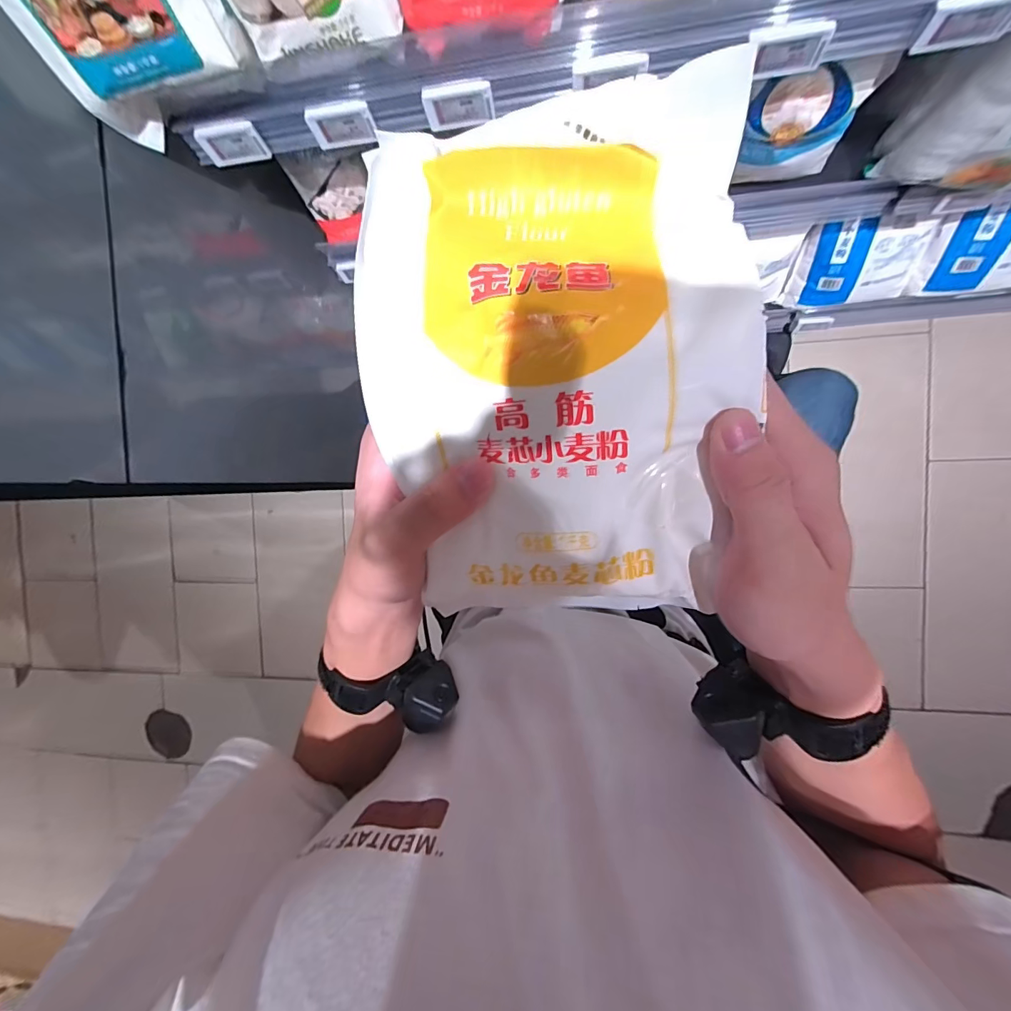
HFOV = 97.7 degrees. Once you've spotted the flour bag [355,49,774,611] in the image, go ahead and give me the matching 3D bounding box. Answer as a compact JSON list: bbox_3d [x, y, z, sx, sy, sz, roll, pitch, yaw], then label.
[{"bbox_3d":[0.022,-0.053,0.199,0.158,0.053,0.213,-3,93,10],"label":"flour bag"}]

